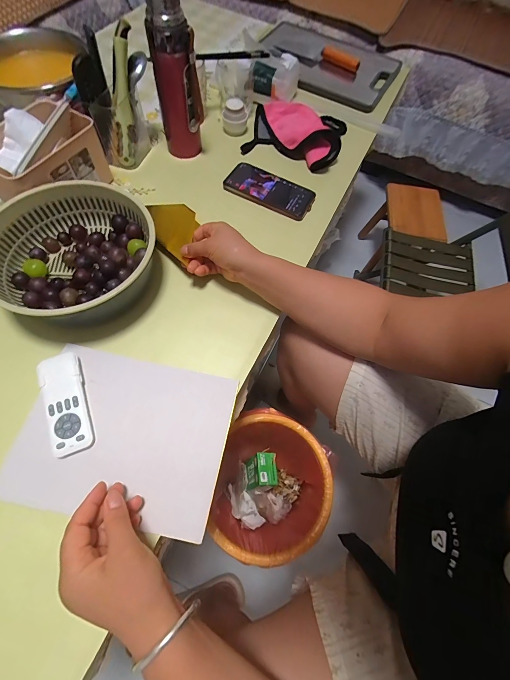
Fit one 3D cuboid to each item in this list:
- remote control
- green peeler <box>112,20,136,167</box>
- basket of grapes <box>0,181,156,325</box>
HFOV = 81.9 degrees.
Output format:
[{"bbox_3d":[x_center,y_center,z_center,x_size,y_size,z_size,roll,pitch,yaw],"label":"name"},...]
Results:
[{"bbox_3d":[-0.235,0.078,0.367,0.048,0.017,0.128,-22,67,-13],"label":"remote control"},{"bbox_3d":[-0.226,-0.409,0.498,0.044,0.195,0.036,13,29,3],"label":"green peeler"},{"bbox_3d":[-0.254,-0.120,0.422,0.216,0.081,0.205,1,64,-3],"label":"basket of grapes"}]

